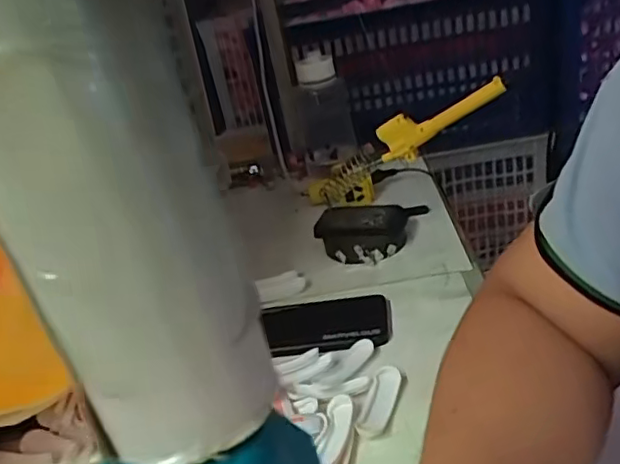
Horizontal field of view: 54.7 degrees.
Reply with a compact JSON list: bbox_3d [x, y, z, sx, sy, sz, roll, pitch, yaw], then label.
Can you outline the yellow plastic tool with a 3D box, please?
[{"bbox_3d":[0.139,-0.119,0.637,0.142,0.051,0.022,-25,17,26],"label":"yellow plastic tool"}]

